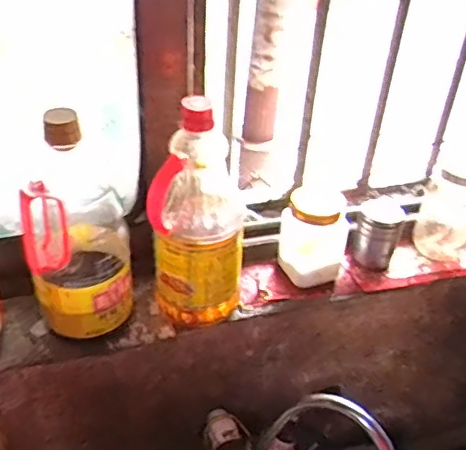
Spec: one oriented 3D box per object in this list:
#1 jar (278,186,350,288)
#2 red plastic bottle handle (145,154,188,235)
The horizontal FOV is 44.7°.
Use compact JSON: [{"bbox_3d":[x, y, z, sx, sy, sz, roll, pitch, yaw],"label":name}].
[{"bbox_3d":[0.101,0.018,0.714,0.085,0.116,0.070,10,37,10],"label":"jar"},{"bbox_3d":[-0.067,-0.030,0.561,0.040,0.082,0.018,-3,37,-8],"label":"red plastic bottle handle"}]

